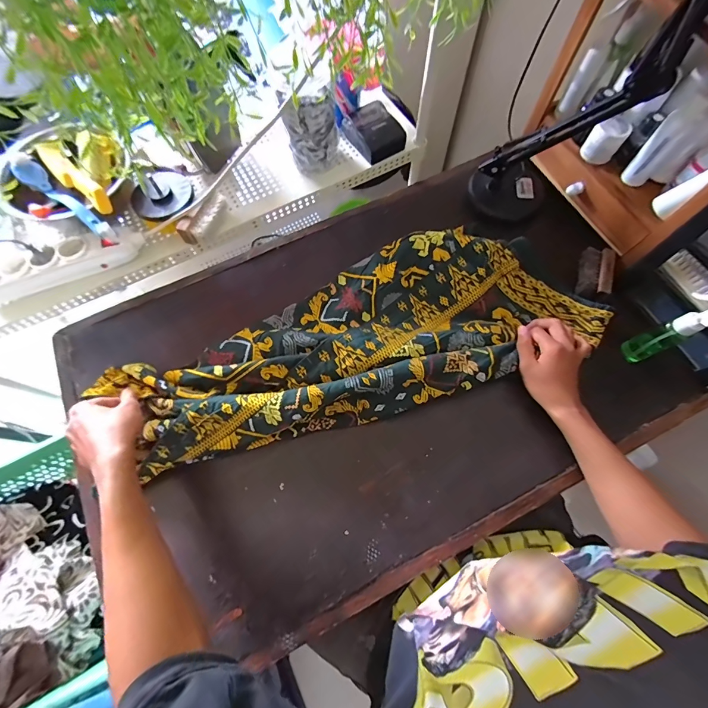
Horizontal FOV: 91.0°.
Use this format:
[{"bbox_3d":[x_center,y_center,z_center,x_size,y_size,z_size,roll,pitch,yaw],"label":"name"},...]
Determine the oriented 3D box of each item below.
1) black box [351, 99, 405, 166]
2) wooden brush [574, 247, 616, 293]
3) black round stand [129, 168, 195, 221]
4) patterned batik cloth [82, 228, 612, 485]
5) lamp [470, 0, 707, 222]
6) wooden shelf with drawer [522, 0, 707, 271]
[{"bbox_3d":[0.039,-0.395,0.617,0.068,0.037,0.095,-30,73,-7],"label":"black box"},{"bbox_3d":[0.413,-0.143,0.594,0.047,0.020,0.090,14,73,7],"label":"wooden brush"},{"bbox_3d":[-0.318,-0.273,0.568,0.091,0.043,0.106,-28,73,-6],"label":"black round stand"},{"bbox_3d":[0.005,-0.021,0.554,0.713,0.061,0.259,-20,72,-6],"label":"patterned batik cloth"},{"bbox_3d":[0.316,-0.381,0.448,0.165,0.473,0.140,33,76,12],"label":"lamp"},{"bbox_3d":[0.426,-0.350,0.495,0.115,0.302,0.309,-24,72,-5],"label":"wooden shelf with drawer"}]

